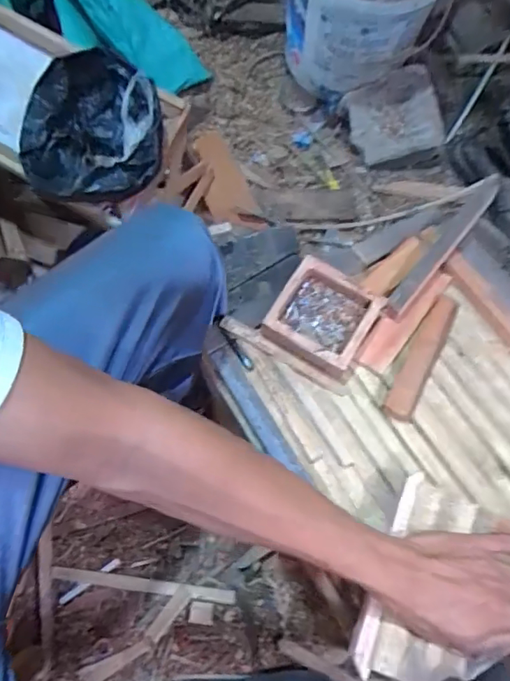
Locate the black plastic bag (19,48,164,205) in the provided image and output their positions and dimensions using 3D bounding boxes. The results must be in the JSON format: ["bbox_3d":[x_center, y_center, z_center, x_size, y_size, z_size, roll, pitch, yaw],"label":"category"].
[{"bbox_3d":[-0.216,-0.279,0.714,0.186,0.070,0.198,26,92,0],"label":"black plastic bag"}]

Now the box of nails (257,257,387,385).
[{"bbox_3d":[0.070,-0.022,0.551,0.101,0.039,0.096,33,71,12],"label":"box of nails"}]

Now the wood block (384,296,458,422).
[{"bbox_3d":[0.174,0.014,0.540,0.029,0.033,0.143,27,70,10],"label":"wood block"}]

